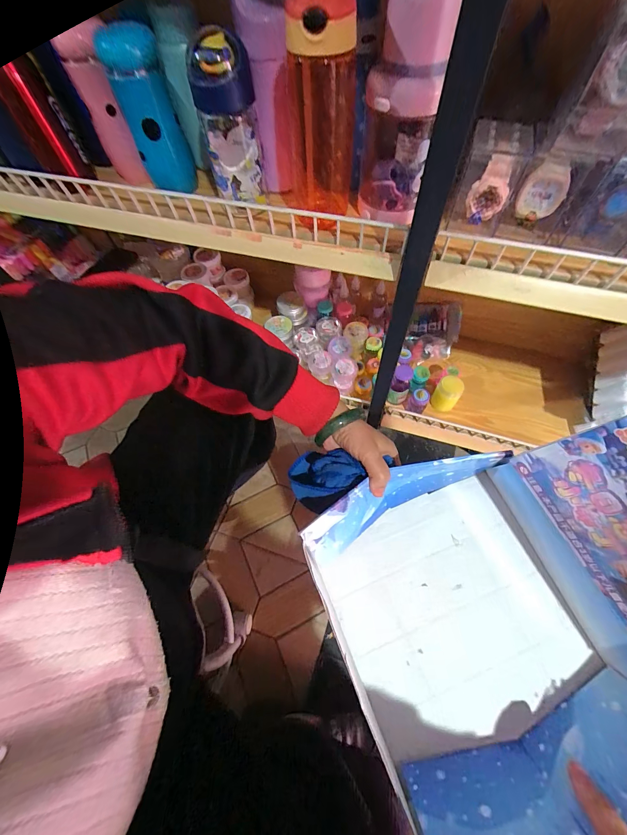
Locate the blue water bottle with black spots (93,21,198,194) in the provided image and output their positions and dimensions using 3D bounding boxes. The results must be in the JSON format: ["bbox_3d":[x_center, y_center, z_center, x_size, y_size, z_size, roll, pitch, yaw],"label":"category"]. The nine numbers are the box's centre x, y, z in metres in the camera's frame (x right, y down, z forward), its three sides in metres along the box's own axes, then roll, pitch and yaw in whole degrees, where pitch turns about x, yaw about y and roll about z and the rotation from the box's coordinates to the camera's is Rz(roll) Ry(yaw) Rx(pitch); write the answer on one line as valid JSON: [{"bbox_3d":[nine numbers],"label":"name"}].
[{"bbox_3d":[-0.217,-0.402,0.433,0.071,0.172,0.069,-23,63,-10],"label":"blue water bottle with black spots"}]

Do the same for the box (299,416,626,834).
[{"bbox_3d":[0.164,0.175,0.267,0.259,0.267,0.297,-20,63,-8],"label":"box"}]

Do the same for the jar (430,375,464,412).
[{"bbox_3d":[0.293,-0.050,0.692,0.052,0.085,0.048,-1,62,2],"label":"jar"}]

